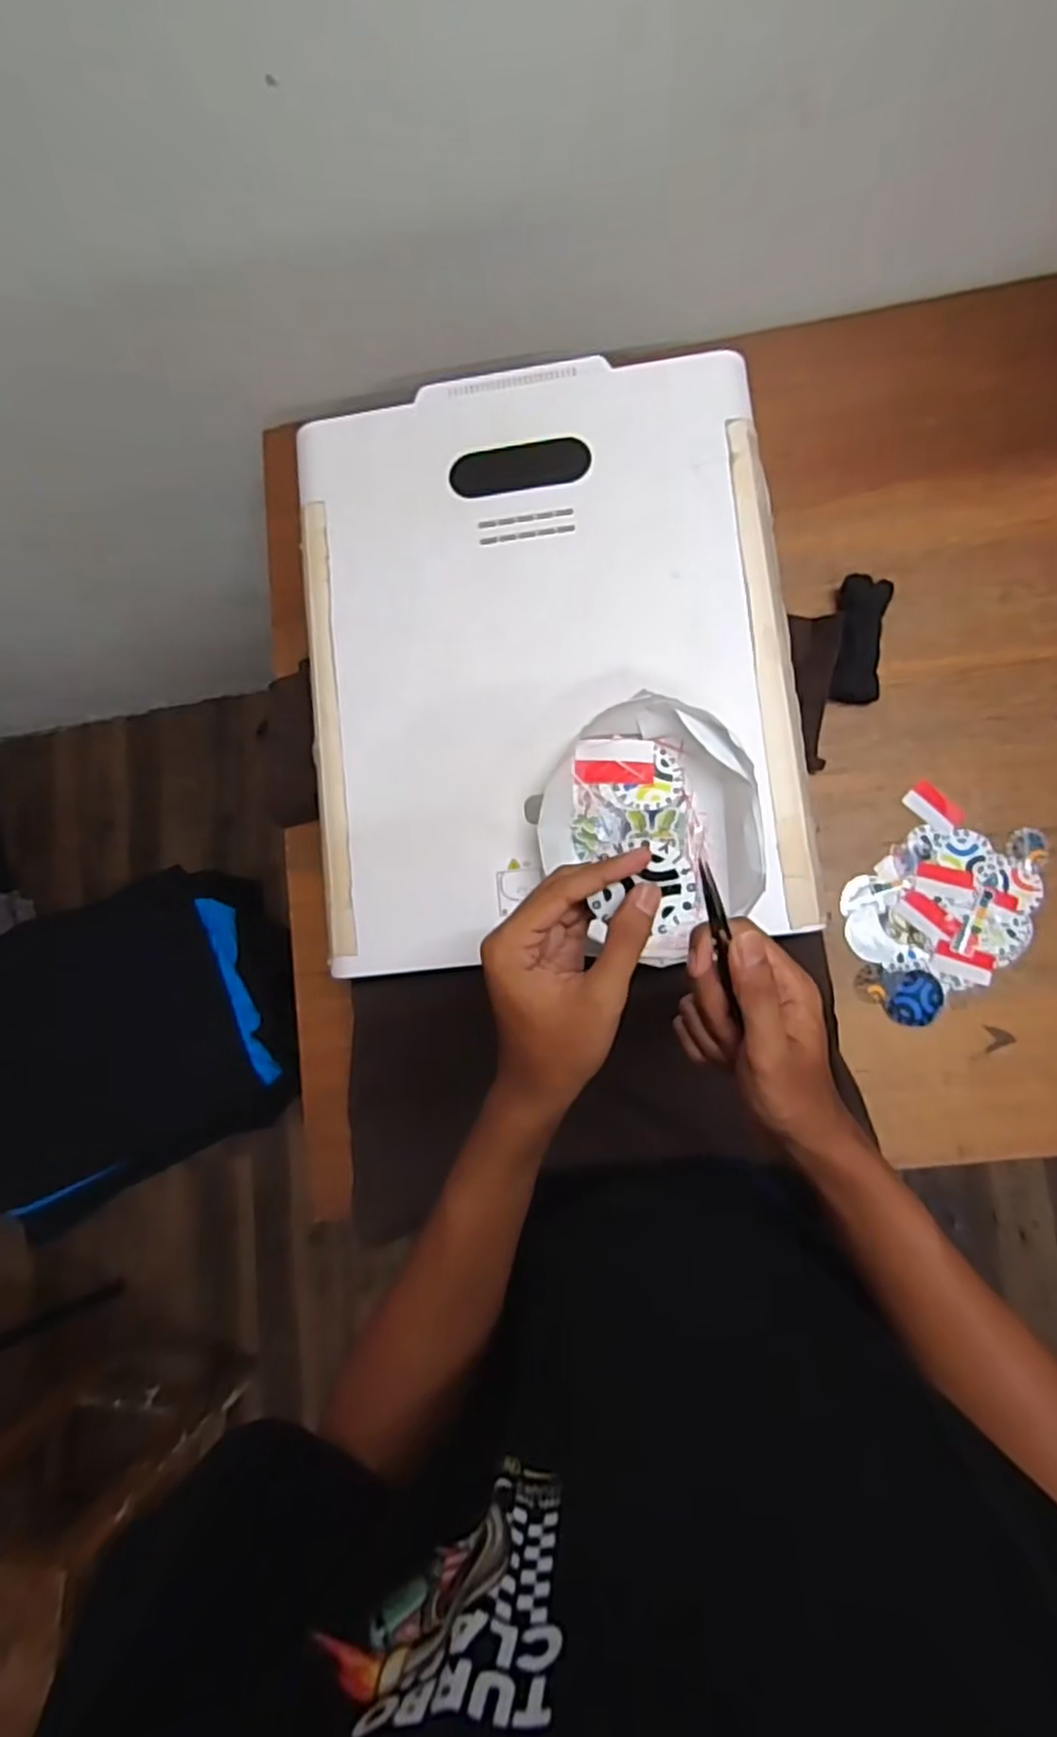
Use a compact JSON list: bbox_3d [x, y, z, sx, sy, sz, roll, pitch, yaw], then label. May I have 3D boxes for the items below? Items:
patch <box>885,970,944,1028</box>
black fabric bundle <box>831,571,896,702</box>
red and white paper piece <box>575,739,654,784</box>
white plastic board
[{"bbox_3d":[0.372,0.125,0.702,0.050,0.004,0.053,0,89,6],"label":"patch"},{"bbox_3d":[0.336,-0.230,0.736,0.046,0.022,0.126,7,84,7],"label":"black fabric bundle"},{"bbox_3d":[0.069,-0.086,0.586,0.062,0.004,0.037,1,77,7],"label":"red and white paper piece"},{"bbox_3d":[0.010,-0.185,0.616,0.401,0.019,0.498,-8,83,5],"label":"white plastic board"}]

